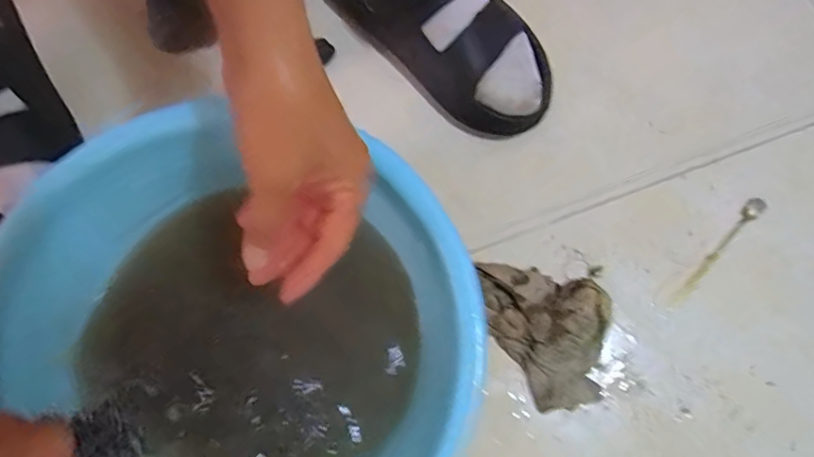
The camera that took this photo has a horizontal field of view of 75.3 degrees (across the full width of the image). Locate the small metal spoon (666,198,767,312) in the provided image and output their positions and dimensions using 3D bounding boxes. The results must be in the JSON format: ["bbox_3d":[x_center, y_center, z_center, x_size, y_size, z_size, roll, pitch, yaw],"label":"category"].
[{"bbox_3d":[0.306,0.024,0.523,0.154,0.007,0.017,-43,80,-12],"label":"small metal spoon"}]

